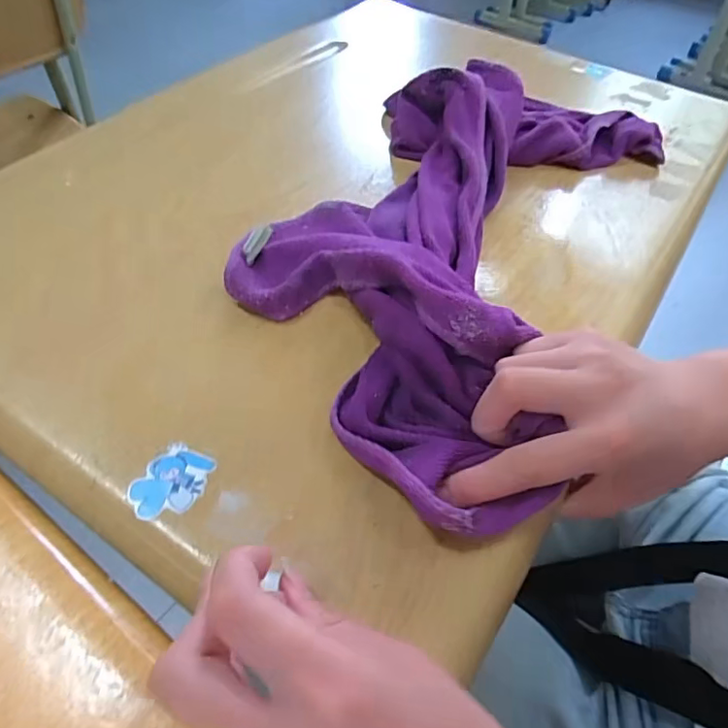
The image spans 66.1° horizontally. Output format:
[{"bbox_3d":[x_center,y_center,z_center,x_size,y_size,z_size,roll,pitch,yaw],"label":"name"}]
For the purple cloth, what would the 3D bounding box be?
[{"bbox_3d":[0.054,-0.085,0.324,0.211,0.052,0.356,14,51,11],"label":"purple cloth"}]

